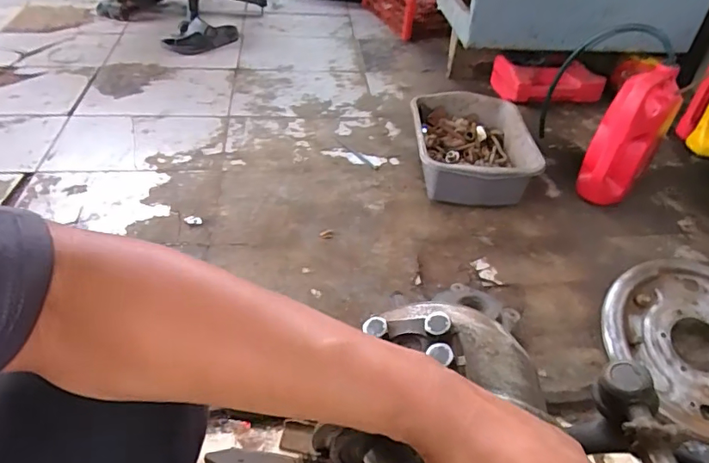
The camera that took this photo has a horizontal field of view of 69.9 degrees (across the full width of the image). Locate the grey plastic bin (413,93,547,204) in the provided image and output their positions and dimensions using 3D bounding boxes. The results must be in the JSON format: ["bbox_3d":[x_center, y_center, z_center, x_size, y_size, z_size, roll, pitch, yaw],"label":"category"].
[{"bbox_3d":[0.263,-0.187,1.175,0.263,0.127,0.295,4,42,2],"label":"grey plastic bin"}]

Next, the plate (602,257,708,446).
[{"bbox_3d":[0.584,0.178,0.833,0.312,0.043,0.290,-2,61,3],"label":"plate"}]

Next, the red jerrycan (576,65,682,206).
[{"bbox_3d":[0.592,-0.197,1.107,0.121,0.304,0.128,26,46,23],"label":"red jerrycan"}]

